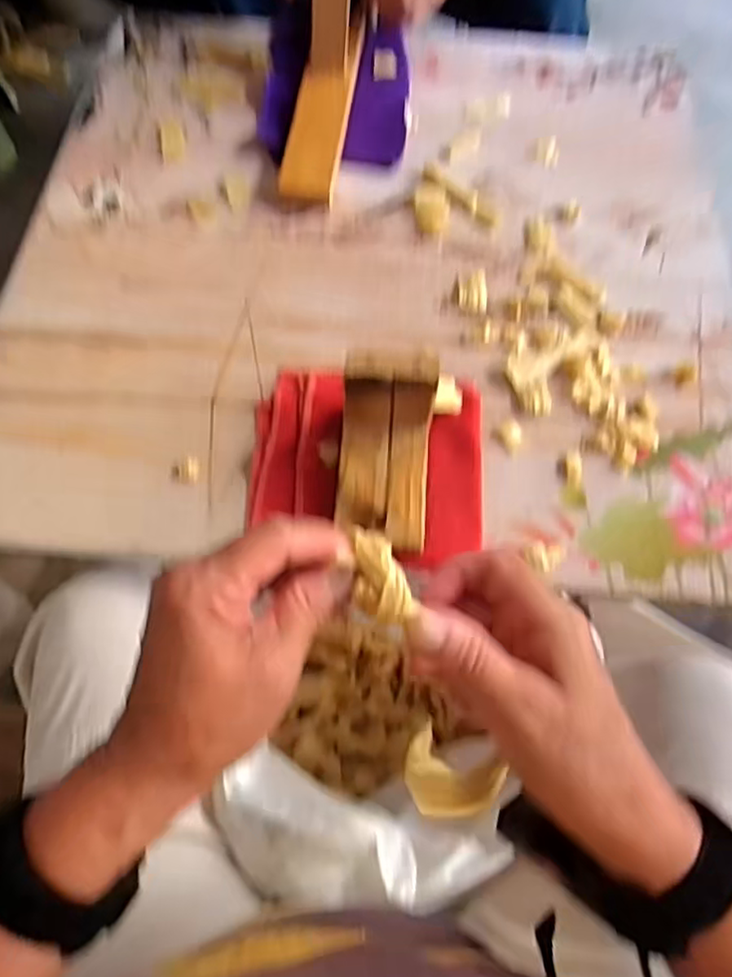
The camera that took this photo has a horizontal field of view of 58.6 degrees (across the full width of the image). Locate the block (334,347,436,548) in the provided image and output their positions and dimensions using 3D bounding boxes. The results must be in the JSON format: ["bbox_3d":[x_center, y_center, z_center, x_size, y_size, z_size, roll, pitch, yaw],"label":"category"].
[{"bbox_3d":[0.012,-0.022,0.423,0.060,0.083,0.104,5,65,3],"label":"block"}]

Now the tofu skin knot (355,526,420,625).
[{"bbox_3d":[0.005,0.039,0.276,0.021,0.014,0.040,-23,67,-10],"label":"tofu skin knot"}]

